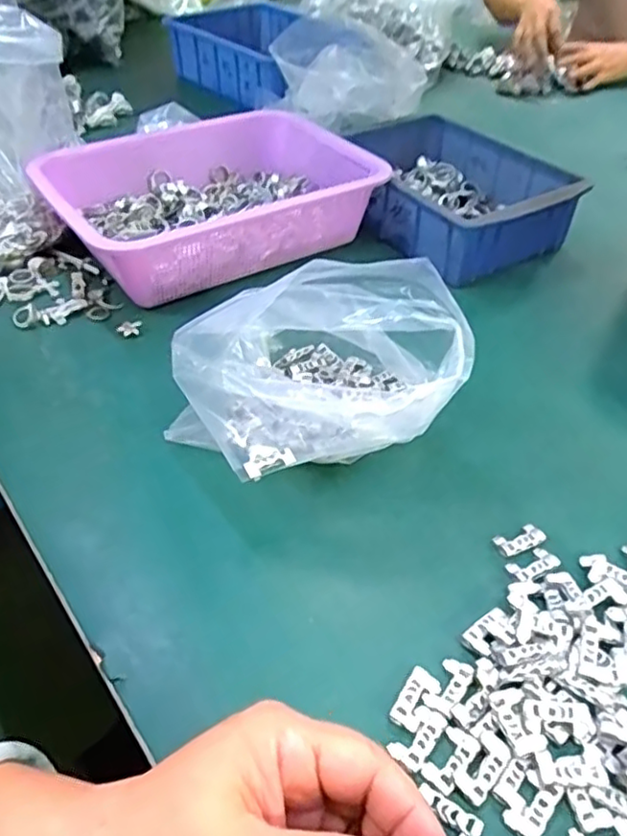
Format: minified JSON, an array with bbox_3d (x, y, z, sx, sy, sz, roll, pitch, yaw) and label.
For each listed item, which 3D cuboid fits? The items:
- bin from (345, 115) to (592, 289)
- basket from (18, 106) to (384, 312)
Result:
[{"bbox_3d":[0.138,-0.244,0.690,0.174,0.066,0.245,-23,49,-22],"label":"bin"},{"bbox_3d":[-0.093,-0.225,0.652,0.313,0.077,0.219,-25,49,-23],"label":"basket"}]

